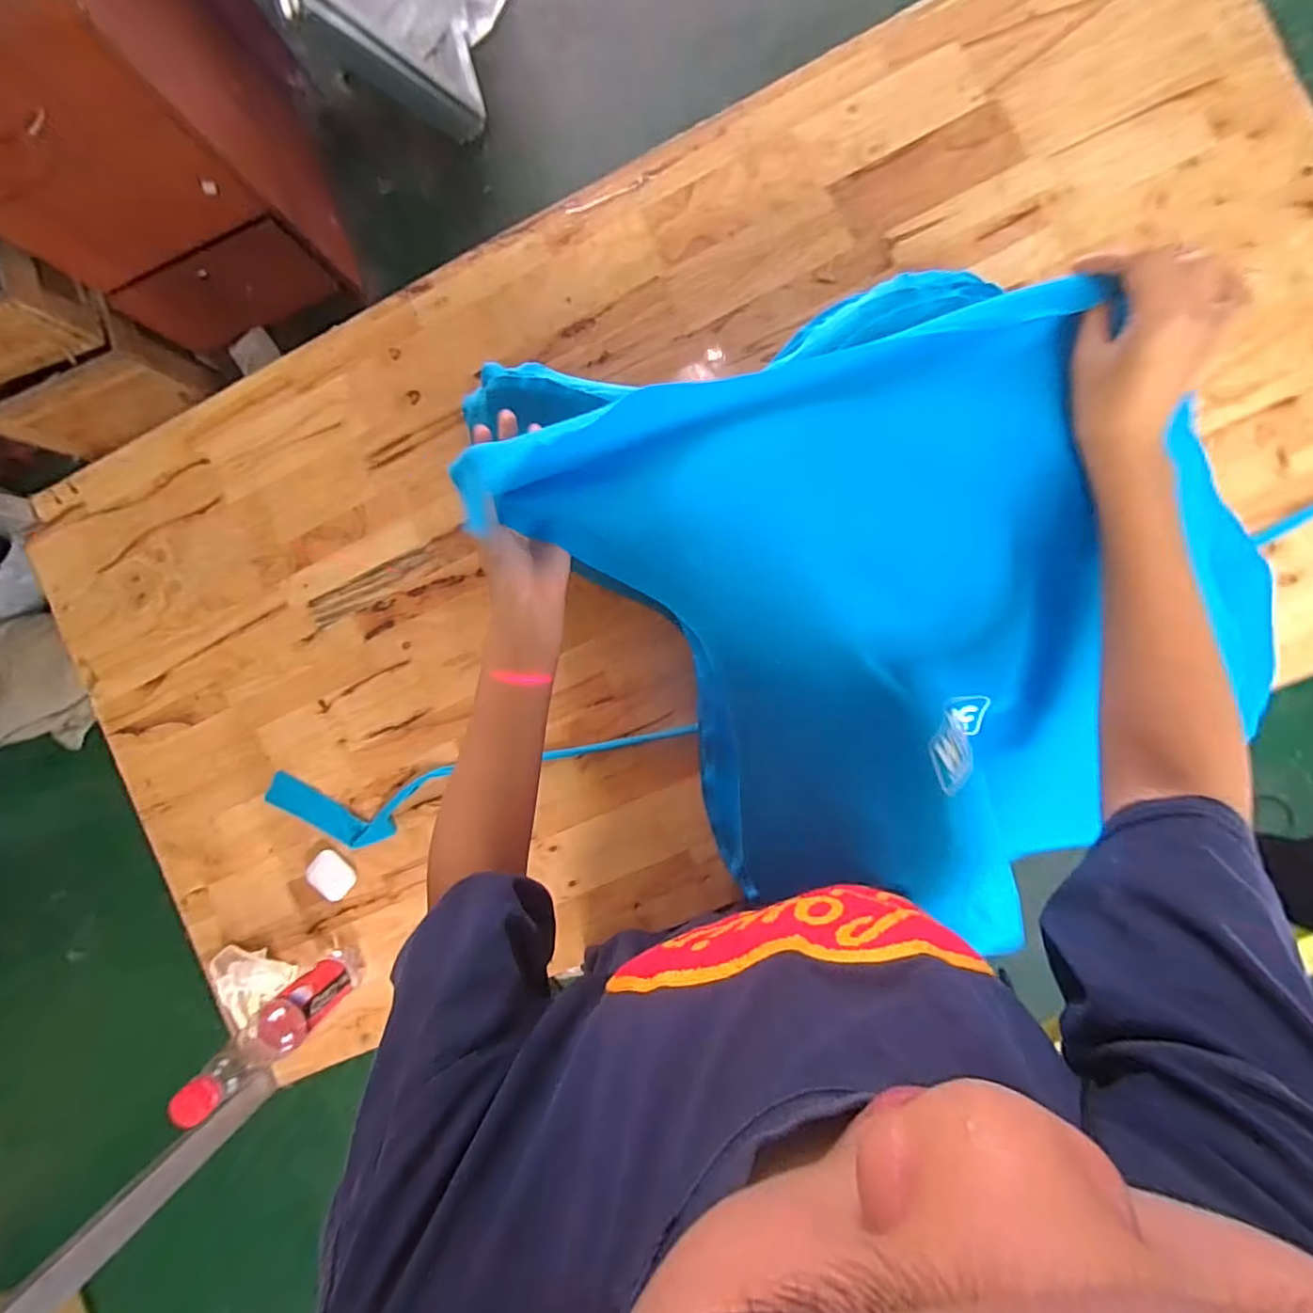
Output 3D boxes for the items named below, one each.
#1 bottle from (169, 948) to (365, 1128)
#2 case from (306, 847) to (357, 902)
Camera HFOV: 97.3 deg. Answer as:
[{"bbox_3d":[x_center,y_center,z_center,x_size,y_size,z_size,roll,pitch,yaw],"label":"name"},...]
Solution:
[{"bbox_3d":[-0.372,0.366,0.587,0.050,0.239,0.049,-40,86,5],"label":"bottle"},{"bbox_3d":[-0.379,0.255,0.672,0.039,0.026,0.054,-44,86,5],"label":"case"}]

